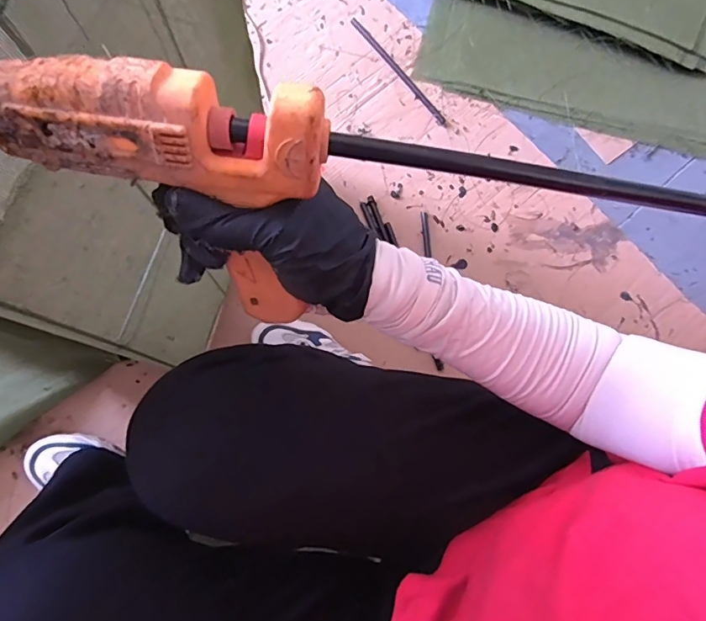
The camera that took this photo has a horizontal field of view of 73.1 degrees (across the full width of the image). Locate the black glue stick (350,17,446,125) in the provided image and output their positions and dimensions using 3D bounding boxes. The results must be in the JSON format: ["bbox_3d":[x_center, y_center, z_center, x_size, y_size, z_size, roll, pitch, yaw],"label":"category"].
[{"bbox_3d":[0.084,-0.452,0.895,0.015,0.005,0.269,-37,82,-10],"label":"black glue stick"}]

